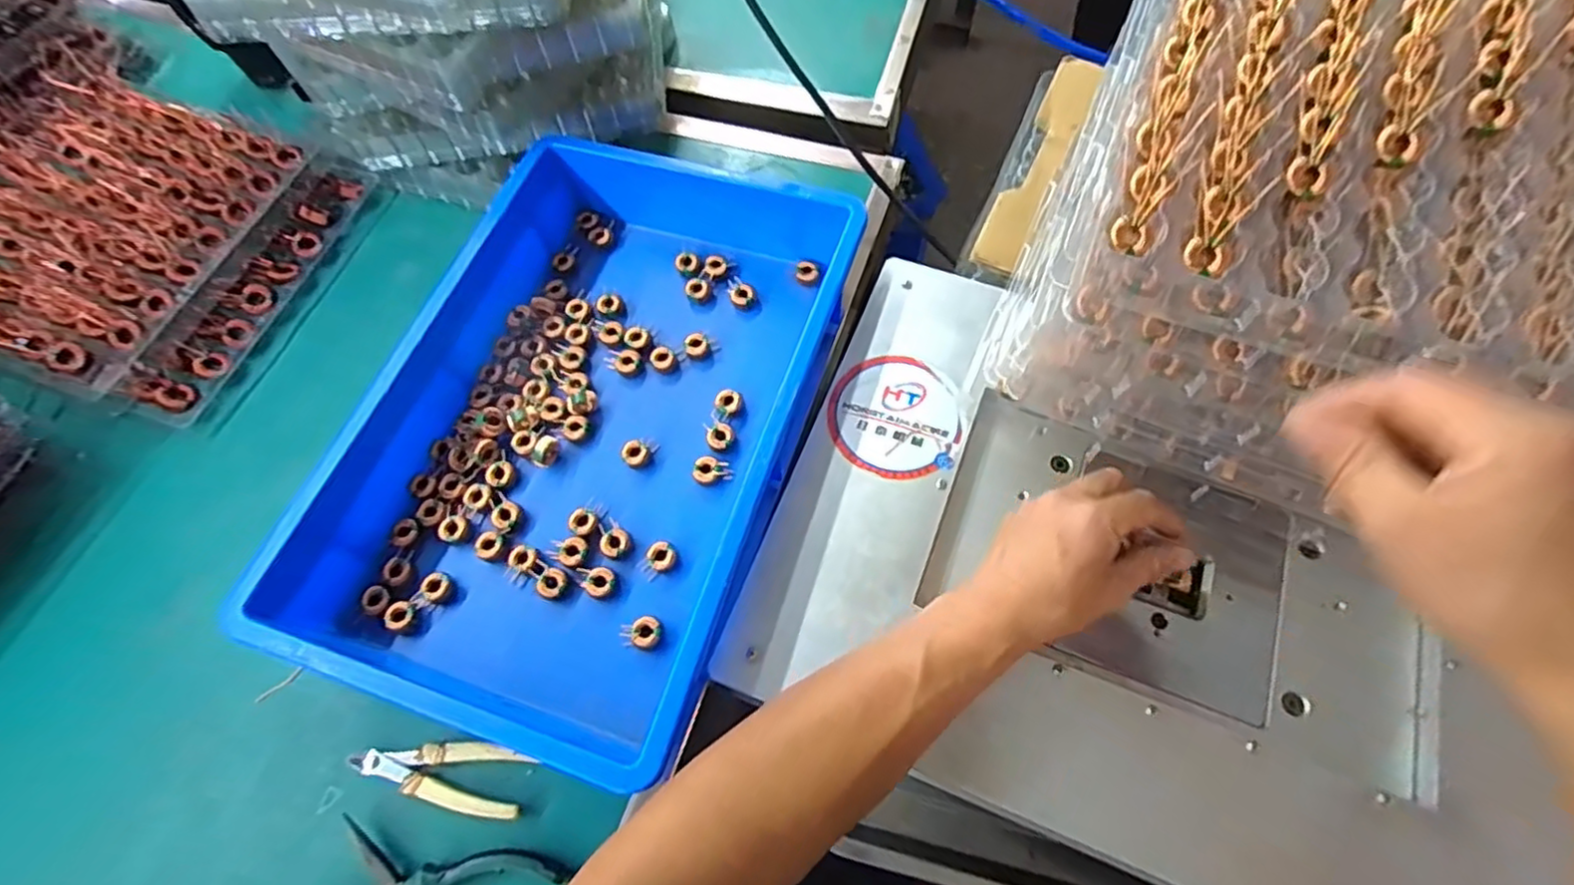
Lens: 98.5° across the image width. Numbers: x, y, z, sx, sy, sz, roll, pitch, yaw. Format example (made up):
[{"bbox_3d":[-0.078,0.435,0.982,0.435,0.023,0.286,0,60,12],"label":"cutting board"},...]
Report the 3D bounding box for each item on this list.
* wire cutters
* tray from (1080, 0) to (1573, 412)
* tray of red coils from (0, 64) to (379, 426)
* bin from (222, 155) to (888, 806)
[{"bbox_3d":[-0.222,0.213,0.439,0.113,0.015,0.039,8,65,7],"label":"wire cutters"},{"bbox_3d":[0.325,-0.168,0.360,0.282,0.047,0.296,17,80,12],"label":"tray"},{"bbox_3d":[-0.610,-0.196,0.617,0.337,0.067,0.287,18,67,11],"label":"tray of red coils"},{"bbox_3d":[-0.137,-0.024,0.505,0.287,0.081,0.439,15,66,10],"label":"bin"}]

